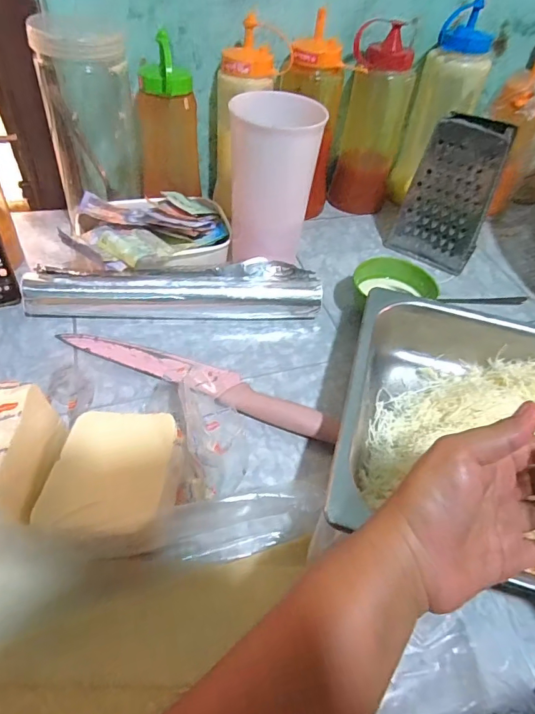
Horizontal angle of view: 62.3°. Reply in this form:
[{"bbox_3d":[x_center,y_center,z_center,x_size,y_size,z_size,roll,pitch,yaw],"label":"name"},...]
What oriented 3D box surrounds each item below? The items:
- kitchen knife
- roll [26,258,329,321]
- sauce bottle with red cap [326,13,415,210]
[{"bbox_3d":[-0.064,0.016,0.417,0.273,0.016,0.038,21,49,12],"label":"kitchen knife"},{"bbox_3d":[-0.091,-0.063,0.464,0.294,0.048,0.059,-3,49,-10],"label":"roll"},{"bbox_3d":[0.143,-0.314,0.612,0.084,0.207,0.066,19,49,10],"label":"sauce bottle with red cap"}]

